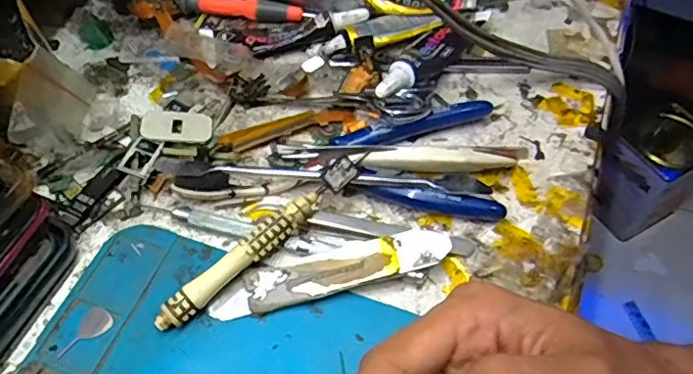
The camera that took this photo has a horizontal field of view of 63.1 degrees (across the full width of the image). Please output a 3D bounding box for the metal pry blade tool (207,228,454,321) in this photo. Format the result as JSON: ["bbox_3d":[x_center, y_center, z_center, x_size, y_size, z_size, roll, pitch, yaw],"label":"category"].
[{"bbox_3d":[-0.008,0.039,0.268,0.113,0.005,0.023,-16,60,-1],"label":"metal pry blade tool"}]

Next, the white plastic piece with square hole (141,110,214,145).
[{"bbox_3d":[-0.097,-0.036,0.327,0.038,0.004,0.026,7,47,-10],"label":"white plastic piece with square hole"}]

